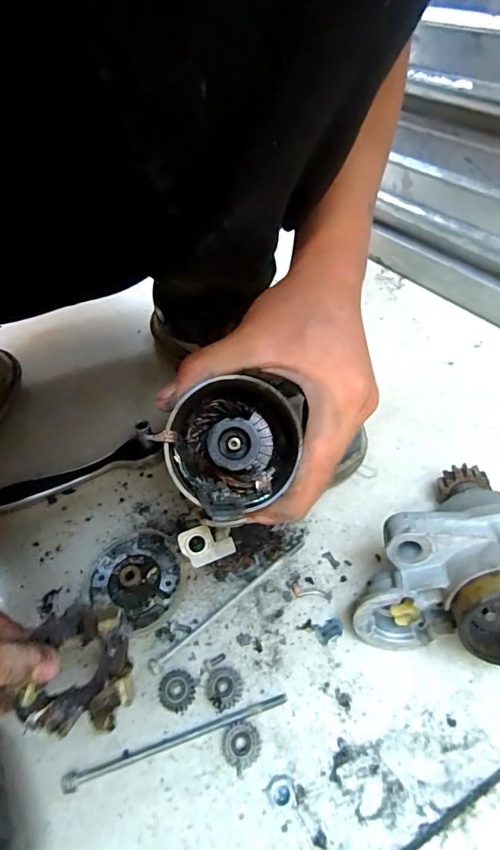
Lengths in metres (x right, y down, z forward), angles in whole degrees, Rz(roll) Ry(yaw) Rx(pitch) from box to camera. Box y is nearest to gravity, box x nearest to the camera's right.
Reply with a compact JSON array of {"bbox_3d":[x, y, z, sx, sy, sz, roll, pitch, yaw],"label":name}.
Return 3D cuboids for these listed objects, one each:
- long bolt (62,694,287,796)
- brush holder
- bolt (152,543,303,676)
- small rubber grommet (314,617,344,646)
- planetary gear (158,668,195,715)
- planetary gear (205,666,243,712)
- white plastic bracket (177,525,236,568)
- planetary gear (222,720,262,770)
[{"bbox_3d":[-0.039,0.175,0.248,0.125,0.009,0.008,-16,51,-9],"label":"long bolt"},{"bbox_3d":[-0.081,0.116,0.210,0.049,0.052,0.018,-2,-1,-33],"label":"brush holder"},{"bbox_3d":[-0.011,0.117,0.296,0.127,0.006,0.008,-34,55,-22],"label":"bolt"},{"bbox_3d":[0.050,0.130,0.282,0.017,0.006,0.011,-22,52,-14],"label":"small rubber grommet"},{"bbox_3d":[-0.044,0.157,0.264,0.022,0.008,0.021,-2,50,3],"label":"planetary gear"},{"bbox_3d":[-0.016,0.155,0.263,0.021,0.009,0.021,-2,50,3],"label":"planetary gear"},{"bbox_3d":[-0.023,0.058,0.225,0.025,0.019,0.012,-20,9,-13],"label":"white plastic bracket"},{"bbox_3d":[-0.005,0.175,0.245,0.020,0.008,0.021,-2,50,3],"label":"planetary gear"}]

